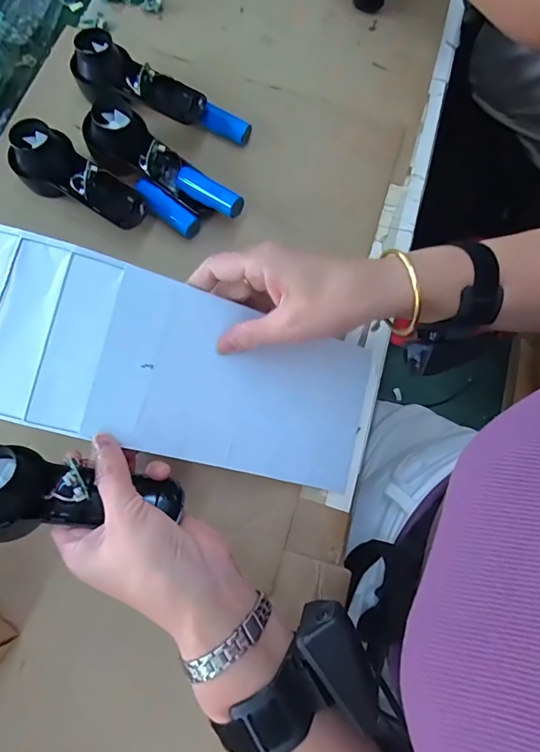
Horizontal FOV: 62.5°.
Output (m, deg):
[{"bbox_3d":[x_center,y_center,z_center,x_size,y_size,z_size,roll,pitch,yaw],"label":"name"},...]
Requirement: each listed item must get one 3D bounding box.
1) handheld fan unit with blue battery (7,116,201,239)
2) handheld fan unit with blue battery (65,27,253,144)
[{"bbox_3d":[-0.161,-0.185,0.438,0.186,0.049,0.060,24,74,5],"label":"handheld fan unit with blue battery"},{"bbox_3d":[-0.117,-0.290,0.468,0.190,0.051,0.062,29,74,7],"label":"handheld fan unit with blue battery"}]

